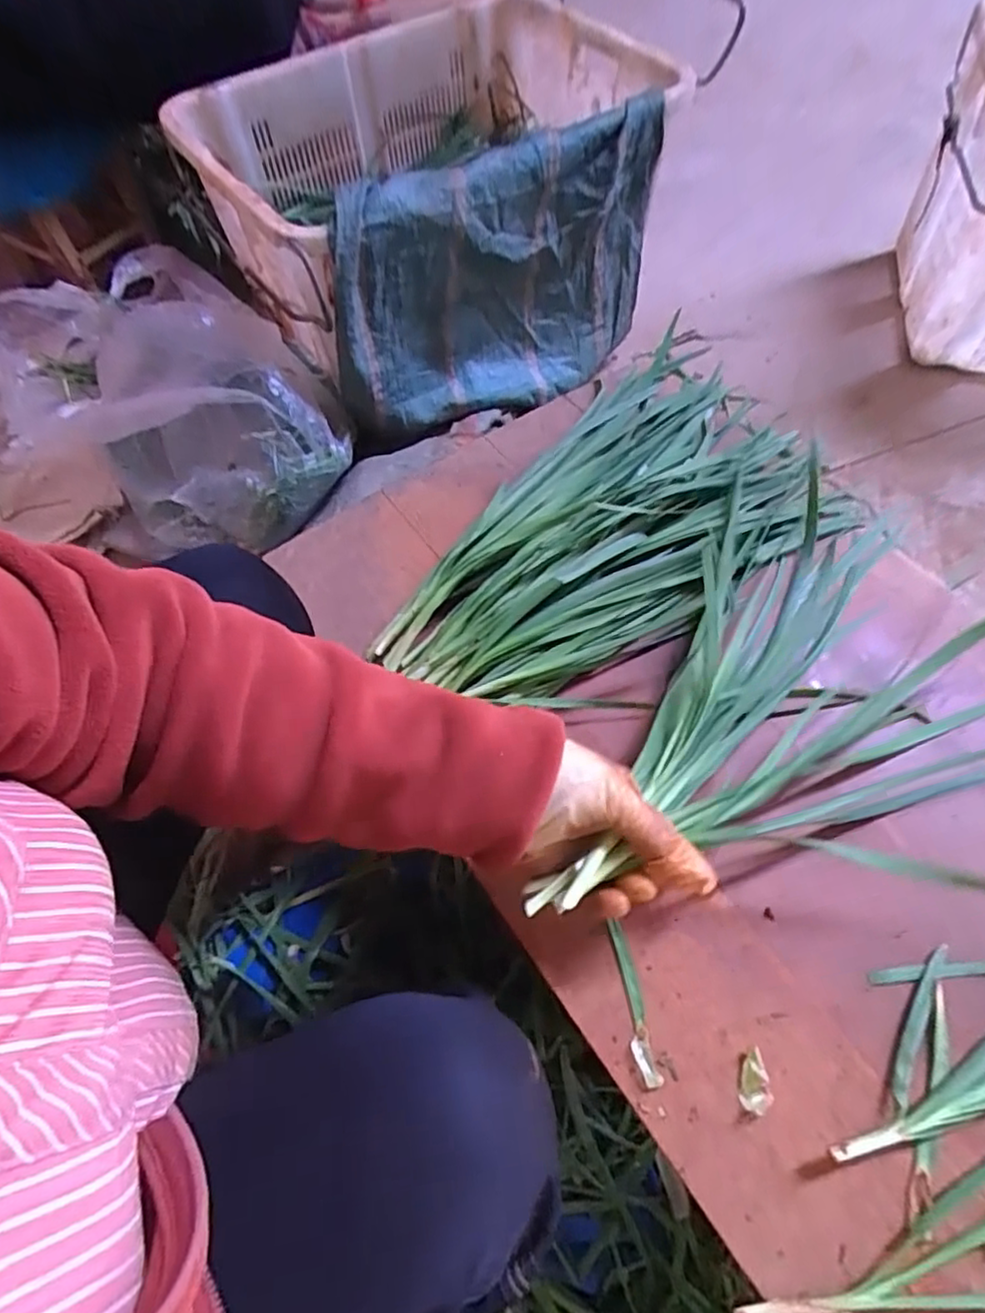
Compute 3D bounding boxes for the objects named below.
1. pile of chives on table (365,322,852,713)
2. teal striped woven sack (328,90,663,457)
[{"bbox_3d":[0.084,-0.115,0.530,0.408,0.047,0.235,-32,63,-13],"label":"pile of chives on table"},{"bbox_3d":[0.020,-0.521,0.935,0.529,0.344,0.080,-31,65,-13],"label":"teal striped woven sack"}]

